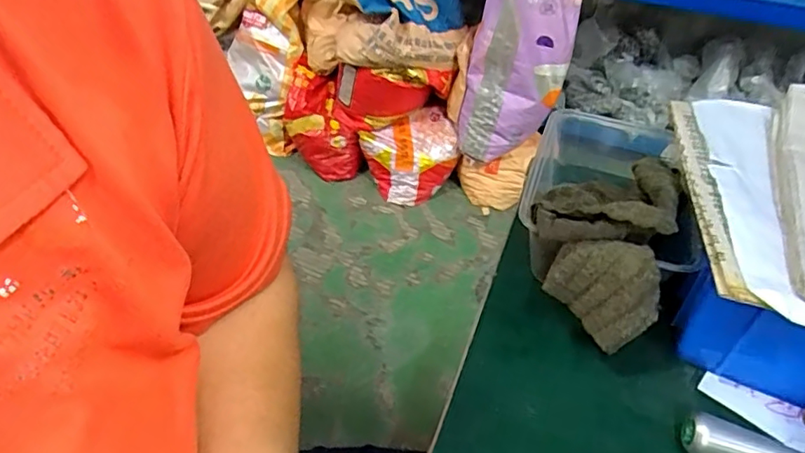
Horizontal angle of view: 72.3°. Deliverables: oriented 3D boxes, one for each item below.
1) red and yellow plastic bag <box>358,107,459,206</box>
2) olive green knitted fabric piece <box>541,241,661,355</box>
[{"bbox_3d":[0.036,-0.220,1.694,0.264,0.168,0.214,-18,45,-26],"label":"red and yellow plastic bag"},{"bbox_3d":[0.119,0.034,0.318,0.063,0.055,0.012,46,15,12],"label":"olive green knitted fabric piece"}]

